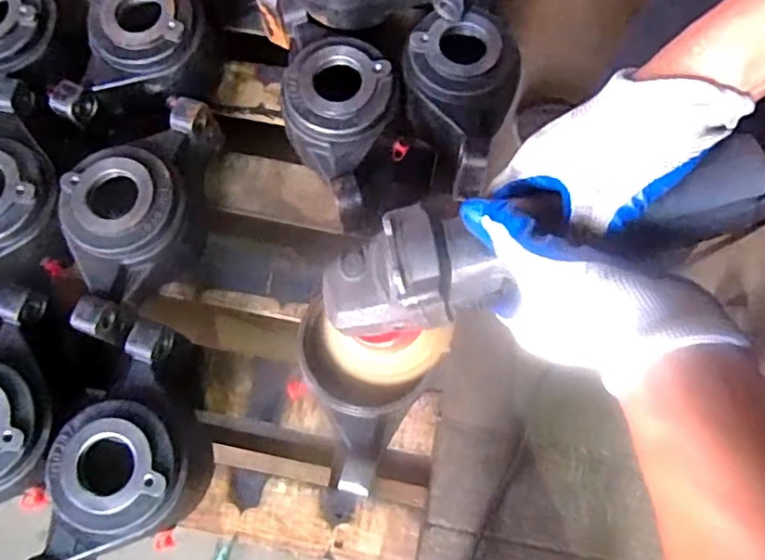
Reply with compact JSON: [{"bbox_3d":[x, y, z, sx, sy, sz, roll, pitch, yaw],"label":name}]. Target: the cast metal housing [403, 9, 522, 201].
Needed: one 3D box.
[{"bbox_3d":[0.068,-0.174,0.604,0.107,0.059,0.160,19,76,7],"label":"cast metal housing"}]

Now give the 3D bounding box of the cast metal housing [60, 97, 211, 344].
[{"bbox_3d":[-0.227,-0.055,0.590,0.108,0.085,0.226,11,75,5],"label":"cast metal housing"}]

